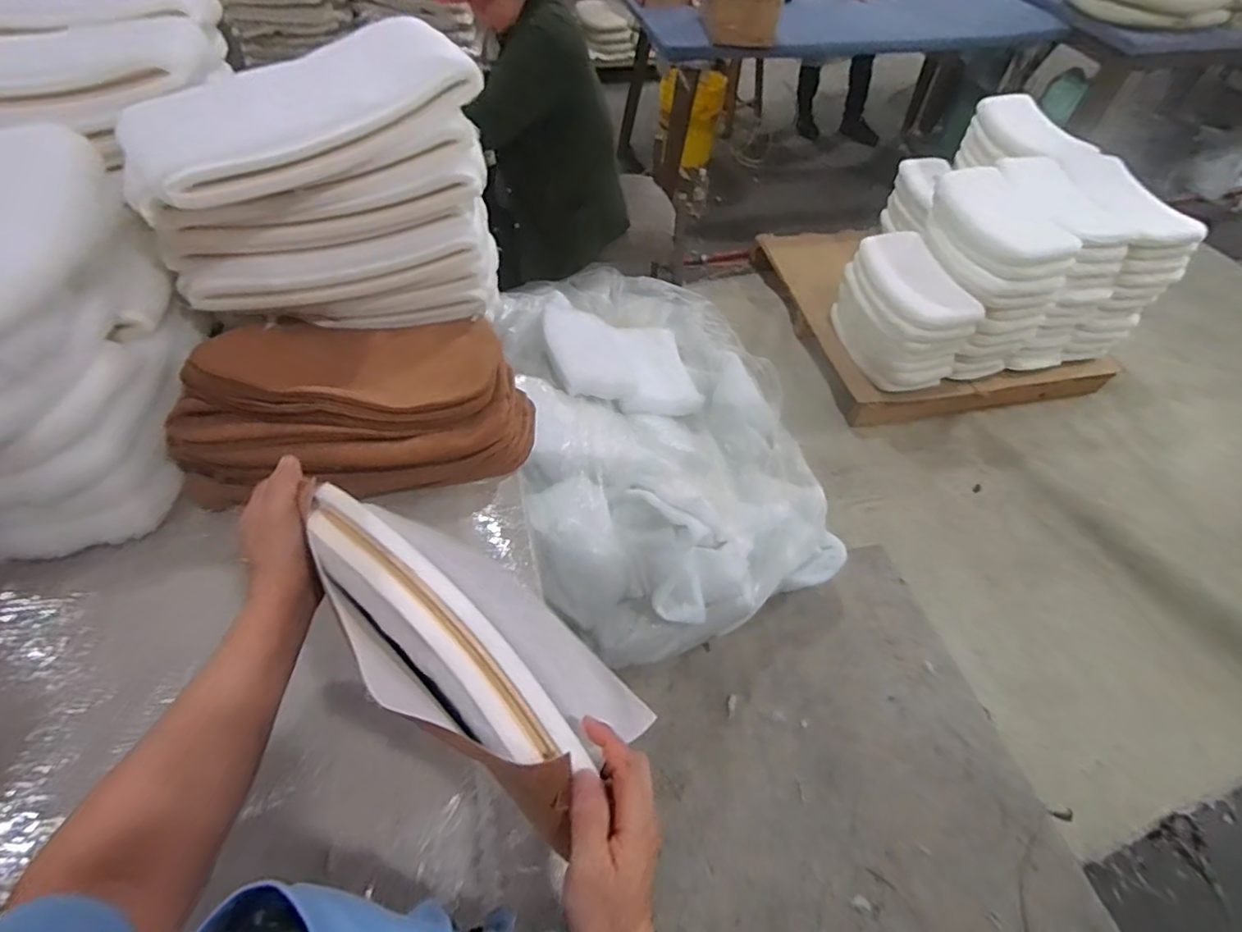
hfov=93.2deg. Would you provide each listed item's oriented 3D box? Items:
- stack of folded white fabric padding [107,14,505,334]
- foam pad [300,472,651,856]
[{"bbox_3d":[-0.460,-0.445,0.954,0.492,0.345,0.306,-12,69,-8],"label":"stack of folded white fabric padding"},{"bbox_3d":[-0.137,0.154,0.525,0.324,0.116,0.148,31,60,19],"label":"foam pad"}]

